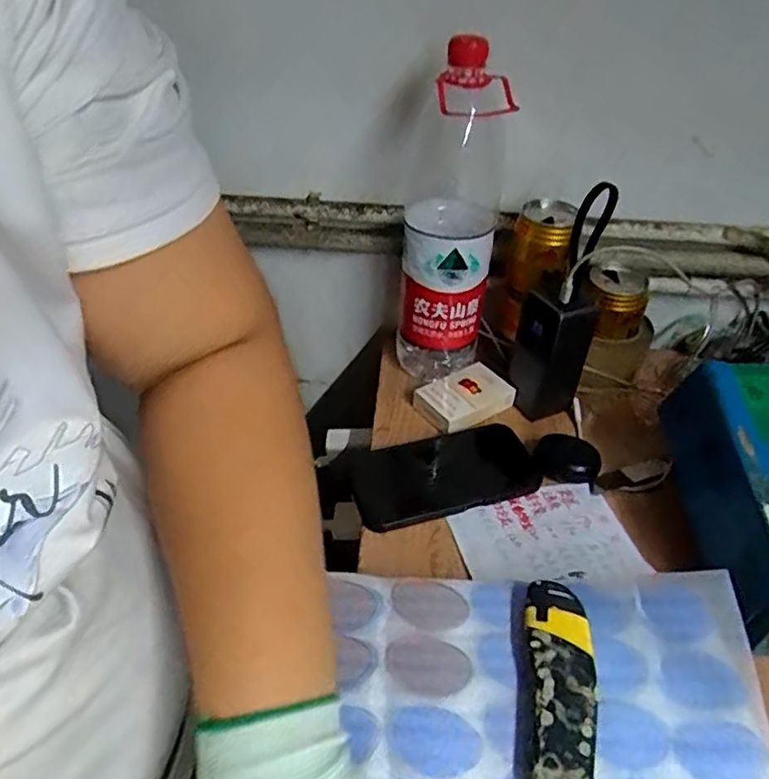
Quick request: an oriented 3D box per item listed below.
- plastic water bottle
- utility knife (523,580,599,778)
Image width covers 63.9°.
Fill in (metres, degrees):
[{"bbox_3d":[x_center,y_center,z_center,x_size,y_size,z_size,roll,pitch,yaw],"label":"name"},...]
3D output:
[{"bbox_3d":[0.062,-0.153,0.589,0.090,0.301,0.085,6,40,2],"label":"plastic water bottle"},{"bbox_3d":[0.100,0.186,0.346,0.039,0.024,0.156,7,40,4],"label":"utility knife"}]

